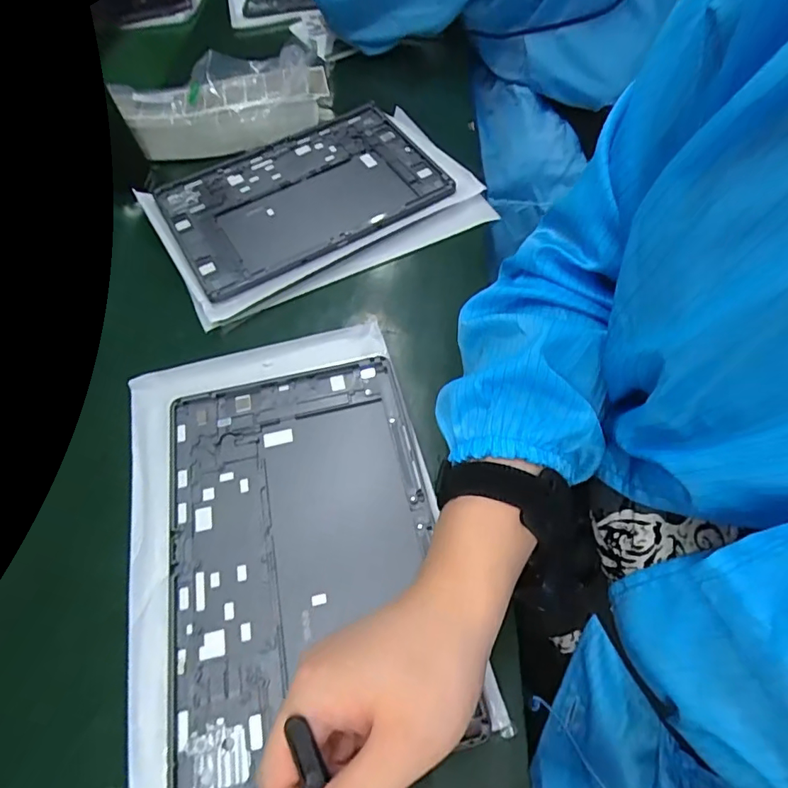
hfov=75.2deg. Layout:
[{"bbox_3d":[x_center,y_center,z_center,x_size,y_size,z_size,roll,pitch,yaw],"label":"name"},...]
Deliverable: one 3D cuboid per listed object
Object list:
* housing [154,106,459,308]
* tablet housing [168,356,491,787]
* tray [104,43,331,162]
[{"bbox_3d":[-0.091,-0.204,0.511,0.256,0.009,0.181,-27,61,-13],"label":"housing"},{"bbox_3d":[-0.059,0.092,0.330,0.164,0.007,0.250,-13,59,-5],"label":"tablet housing"},{"bbox_3d":[-0.185,-0.319,0.558,0.227,0.049,0.096,-12,59,-4],"label":"tray"}]

